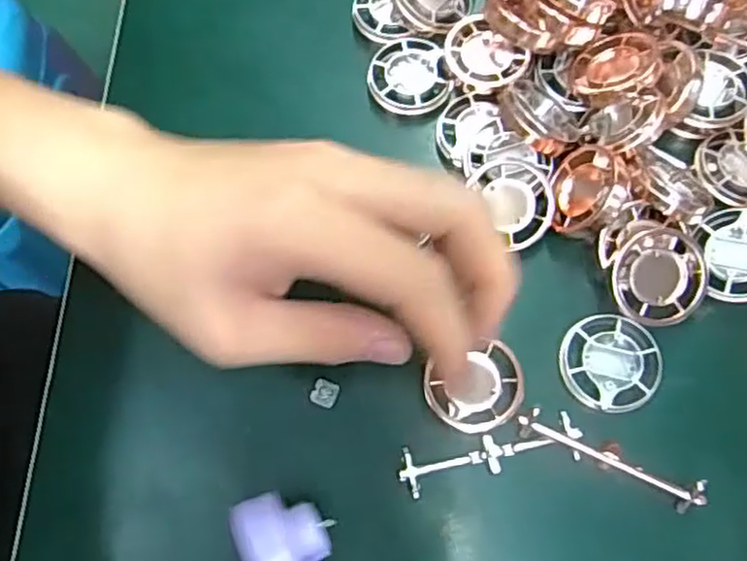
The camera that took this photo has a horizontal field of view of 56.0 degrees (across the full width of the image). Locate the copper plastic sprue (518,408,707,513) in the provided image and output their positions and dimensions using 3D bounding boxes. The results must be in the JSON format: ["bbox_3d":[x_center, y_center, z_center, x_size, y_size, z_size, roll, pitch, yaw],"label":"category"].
[{"bbox_3d":[0.089,0.068,0.268,0.071,0.016,0.011,23,72,8],"label":"copper plastic sprue"}]

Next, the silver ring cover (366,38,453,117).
[{"bbox_3d":[0.016,-0.094,0.330,0.036,0.007,0.041,-14,71,-5],"label":"silver ring cover"}]

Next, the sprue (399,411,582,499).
[{"bbox_3d":[0.045,0.068,0.272,0.071,0.007,0.018,-12,71,-4],"label":"sprue"}]

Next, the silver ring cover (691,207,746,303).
[{"bbox_3d":[0.151,-0.011,0.286,0.033,0.006,0.039,-13,67,21],"label":"silver ring cover"}]

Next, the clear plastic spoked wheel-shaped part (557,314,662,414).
[{"bbox_3d":[0.094,0.034,0.283,0.039,0.010,0.038,0,70,0],"label":"clear plastic spoked wheel-shaped part"}]

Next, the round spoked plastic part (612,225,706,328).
[{"bbox_3d":[0.115,-0.001,0.284,0.037,0.004,0.037,0,89,13],"label":"round spoked plastic part"}]

